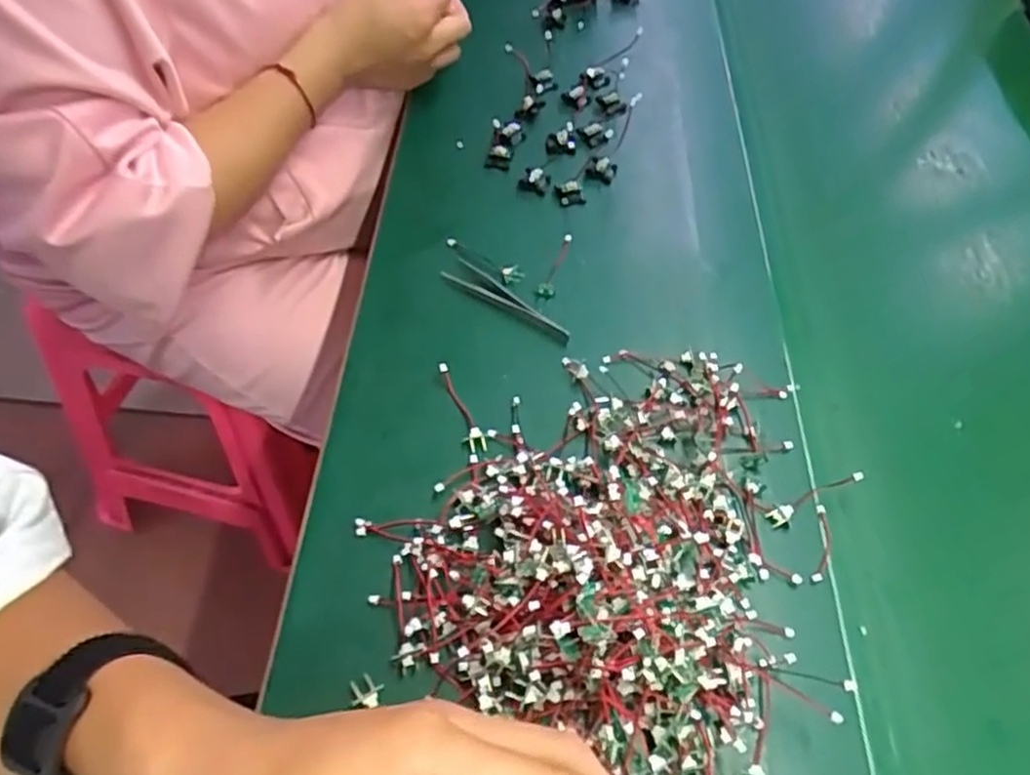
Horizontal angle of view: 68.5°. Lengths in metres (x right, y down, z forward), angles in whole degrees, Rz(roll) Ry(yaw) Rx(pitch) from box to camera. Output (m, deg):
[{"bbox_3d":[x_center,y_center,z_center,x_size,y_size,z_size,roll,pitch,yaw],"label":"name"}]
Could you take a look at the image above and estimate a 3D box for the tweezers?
[{"bbox_3d":[-0.004,-0.062,0.529,0.105,0.008,0.020,30,58,20],"label":"tweezers"}]

